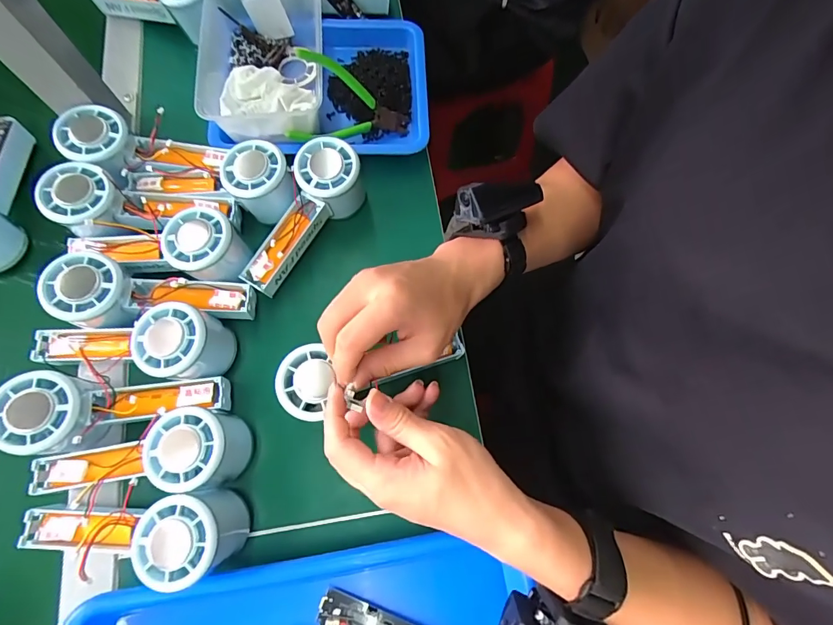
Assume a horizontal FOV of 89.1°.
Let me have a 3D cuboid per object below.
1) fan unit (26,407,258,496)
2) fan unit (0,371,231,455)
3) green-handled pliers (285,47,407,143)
[{"bbox_3d":[-0.213,0.110,0.334,0.154,0.078,0.060,-1,73,-2],"label":"fan unit"},{"bbox_3d":[-0.230,0.074,0.330,0.155,0.054,0.059,-3,72,-18],"label":"fan unit"},{"bbox_3d":[-0.067,-0.199,0.413,0.117,0.076,0.066,-1,73,-2],"label":"green-handled pliers"}]

